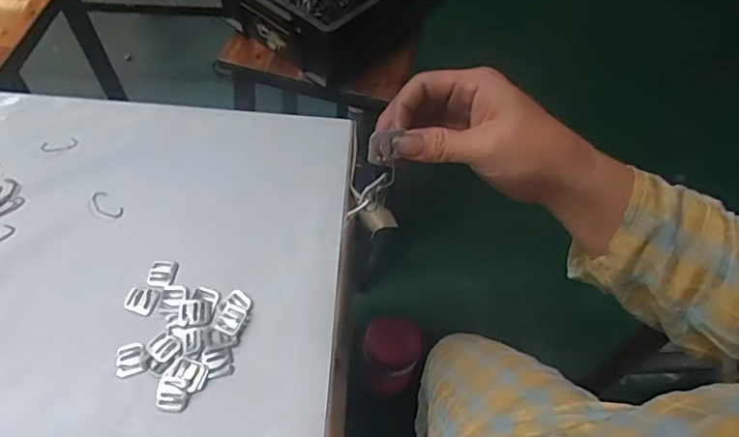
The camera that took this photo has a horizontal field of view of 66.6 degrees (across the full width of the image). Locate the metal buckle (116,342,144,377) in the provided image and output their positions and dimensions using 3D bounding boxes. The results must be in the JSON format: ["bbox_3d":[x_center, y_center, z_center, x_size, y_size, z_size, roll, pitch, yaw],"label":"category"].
[{"bbox_3d":[-0.197,0.116,0.461,0.020,0.004,0.027,-10,57,-12],"label":"metal buckle"}]

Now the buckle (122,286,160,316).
[{"bbox_3d":[-0.200,0.071,0.491,0.028,0.004,0.024,12,55,3],"label":"buckle"}]

